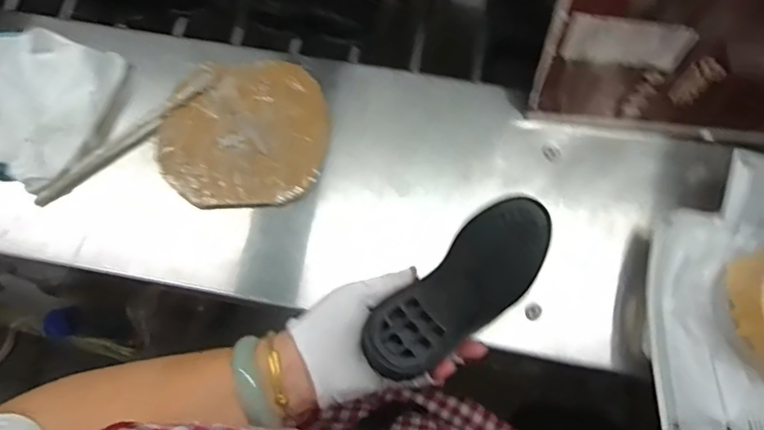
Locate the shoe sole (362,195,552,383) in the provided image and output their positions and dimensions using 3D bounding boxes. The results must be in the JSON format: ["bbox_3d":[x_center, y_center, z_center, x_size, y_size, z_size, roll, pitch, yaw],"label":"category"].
[{"bbox_3d":[0.069,0.054,0.425,0.196,0.016,0.068,-38,77,-28],"label":"shoe sole"}]

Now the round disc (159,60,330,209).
[{"bbox_3d":[-0.126,-0.076,0.492,0.147,0.012,0.136,0,75,2],"label":"round disc"}]

